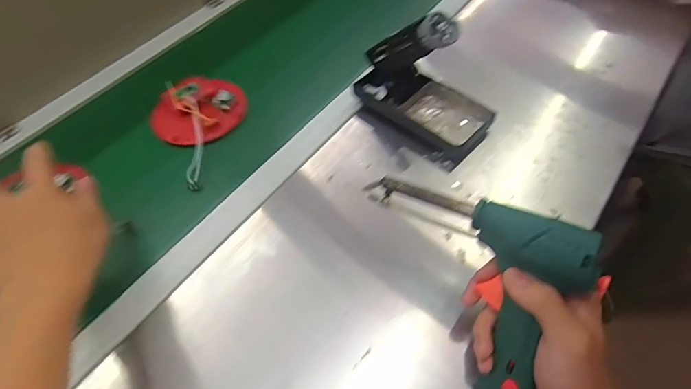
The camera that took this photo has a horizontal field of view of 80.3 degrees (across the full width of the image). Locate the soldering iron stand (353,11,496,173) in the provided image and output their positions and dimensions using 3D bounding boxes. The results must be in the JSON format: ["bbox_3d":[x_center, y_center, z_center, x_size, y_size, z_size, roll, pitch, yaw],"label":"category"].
[{"bbox_3d":[0.092,-0.136,0.479,0.169,0.131,0.080,37,65,27],"label":"soldering iron stand"}]

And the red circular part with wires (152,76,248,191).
[{"bbox_3d":[-0.198,-0.094,0.525,0.095,0.046,0.162,13,56,14],"label":"red circular part with wires"}]

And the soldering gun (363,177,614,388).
[{"bbox_3d":[0.121,0.050,0.326,0.045,0.127,0.203,-3,59,-48],"label":"soldering gun"}]

